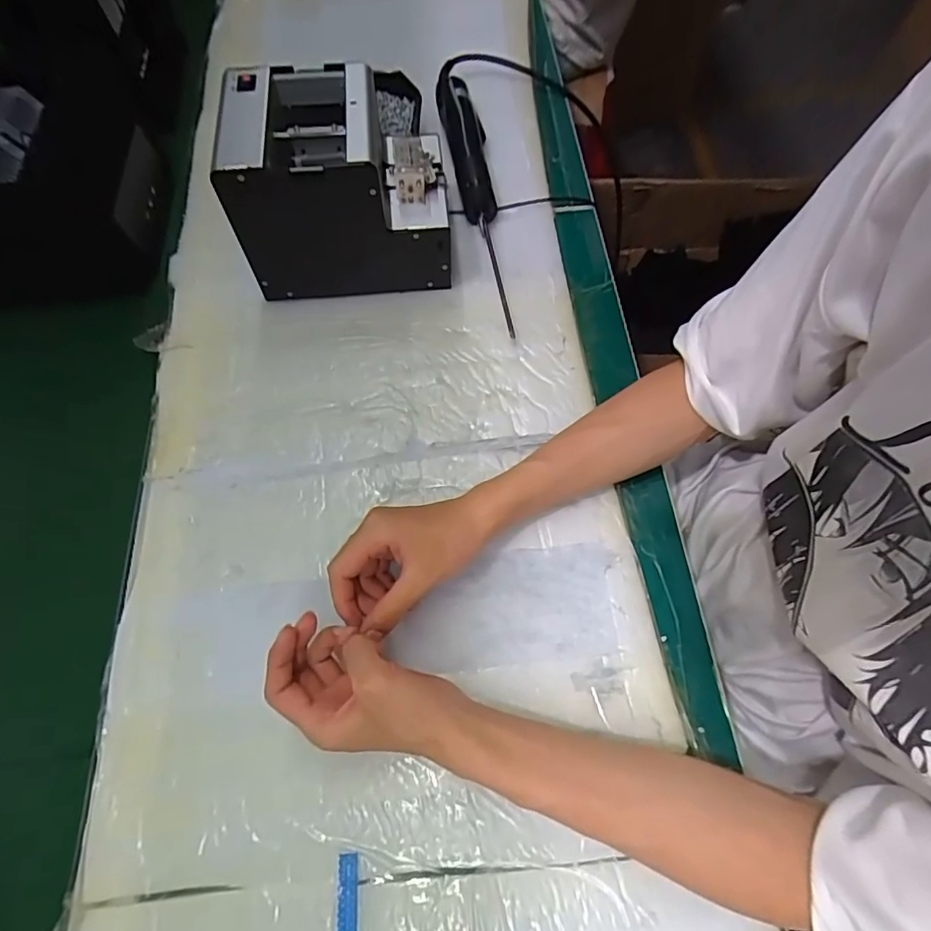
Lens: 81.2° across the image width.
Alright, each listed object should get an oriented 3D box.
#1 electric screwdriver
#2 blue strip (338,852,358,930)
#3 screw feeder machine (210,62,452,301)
[{"bbox_3d":[0.014,-0.284,0.561,0.041,0.050,0.359,-10,65,-2],"label":"electric screwdriver"},{"bbox_3d":[-0.072,0.266,0.330,0.011,0.004,0.050,-5,65,0],"label":"blue strip"},{"bbox_3d":[-0.111,-0.248,0.493,0.182,0.146,0.125,-5,65,0],"label":"screw feeder machine"}]

